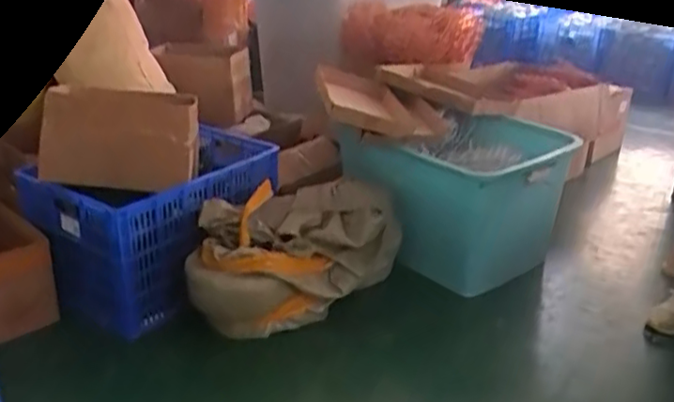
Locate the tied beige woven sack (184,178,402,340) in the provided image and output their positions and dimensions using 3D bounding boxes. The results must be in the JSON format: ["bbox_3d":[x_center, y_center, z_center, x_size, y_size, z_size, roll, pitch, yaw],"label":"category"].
[{"bbox_3d":[-0.107,0.153,1.919,0.567,0.319,0.507,2,24,3],"label":"tied beige woven sack"}]

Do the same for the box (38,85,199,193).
[{"bbox_3d":[-0.593,-0.176,1.785,0.399,0.292,0.059,5,-22,1],"label":"box"}]

